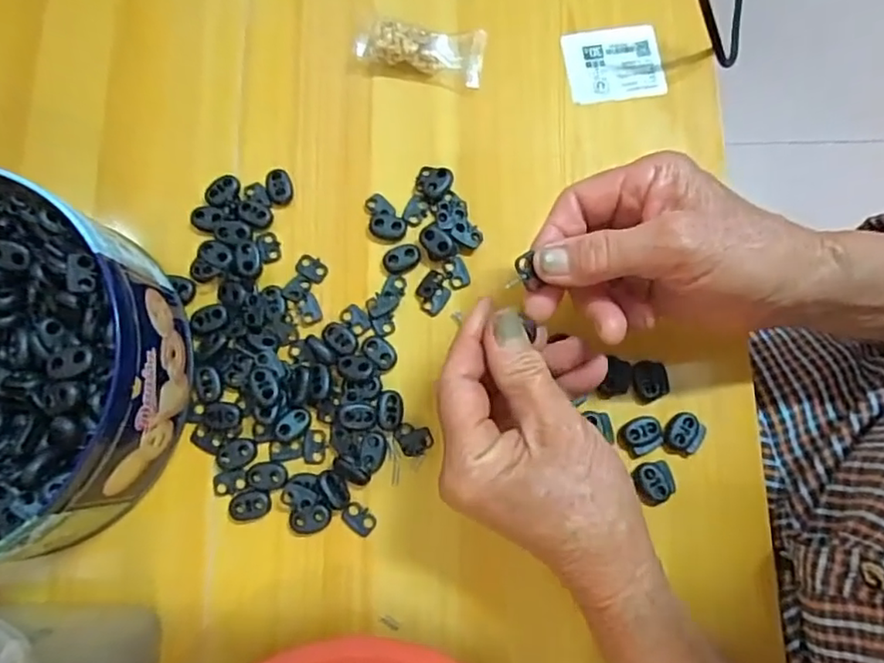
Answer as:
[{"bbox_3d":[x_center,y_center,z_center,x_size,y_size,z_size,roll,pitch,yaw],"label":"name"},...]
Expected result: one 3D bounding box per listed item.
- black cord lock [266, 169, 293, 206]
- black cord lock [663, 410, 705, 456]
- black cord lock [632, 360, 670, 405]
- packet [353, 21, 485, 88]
[{"bbox_3d":[-0.097,-0.086,0.360,0.015,0.006,0.020,-13,78,-3],"label":"black cord lock"},{"bbox_3d":[0.131,0.056,0.327,0.019,0.008,0.023,28,79,6],"label":"black cord lock"},{"bbox_3d":[0.115,0.028,0.334,0.019,0.007,0.023,-1,78,0],"label":"black cord lock"},{"bbox_3d":[-0.014,-0.177,0.377,0.080,0.016,0.031,7,78,2],"label":"packet"}]

